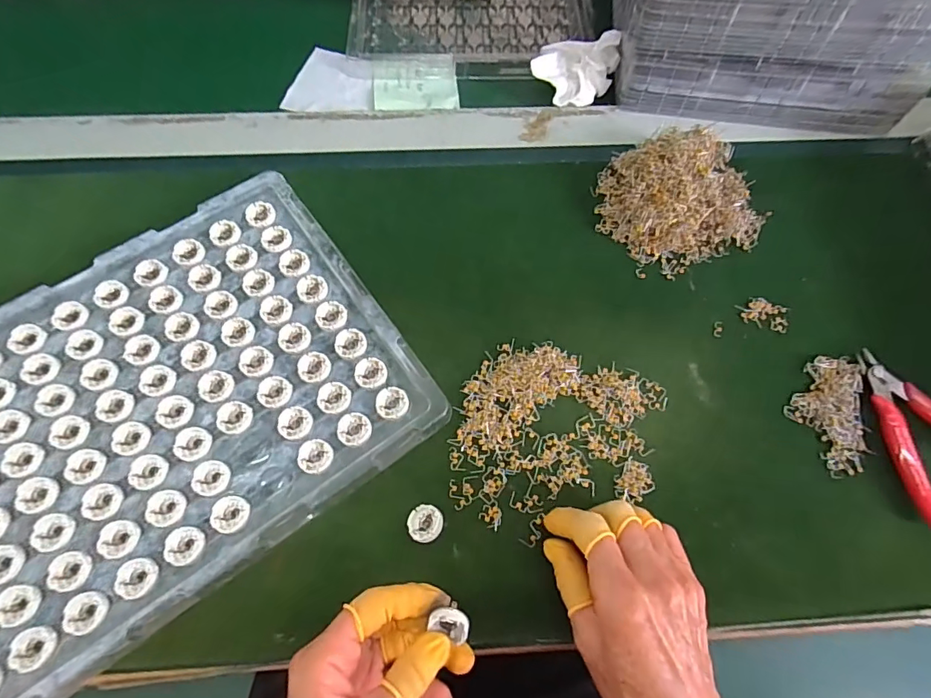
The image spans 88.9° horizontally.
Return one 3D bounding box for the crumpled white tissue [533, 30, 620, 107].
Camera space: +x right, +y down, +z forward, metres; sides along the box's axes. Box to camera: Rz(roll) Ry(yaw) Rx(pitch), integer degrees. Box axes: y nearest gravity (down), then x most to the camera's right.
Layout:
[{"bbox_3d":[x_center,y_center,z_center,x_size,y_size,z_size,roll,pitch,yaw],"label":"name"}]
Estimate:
[{"bbox_3d":[0.105,-0.266,0.452,0.082,0.039,0.054,-1,67,-3],"label":"crumpled white tissue"}]

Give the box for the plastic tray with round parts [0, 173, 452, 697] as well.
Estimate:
[{"bbox_3d":[-0.219,0.042,0.325,0.338,0.015,0.250,-34,73,-15],"label":"plastic tray with round parts"}]

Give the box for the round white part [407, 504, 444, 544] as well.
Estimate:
[{"bbox_3d":[-0.026,0.116,0.314,0.023,0.011,0.023,1,67,-2],"label":"round white part"}]

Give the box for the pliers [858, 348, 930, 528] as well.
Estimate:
[{"bbox_3d":[0.332,0.056,0.344,0.073,0.014,0.121,-14,69,-8],"label":"pliers"}]

